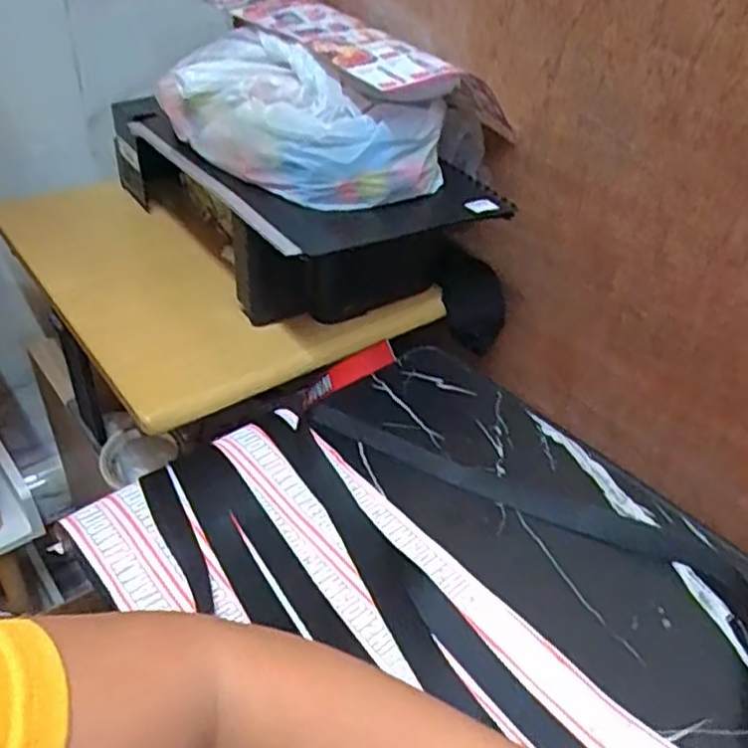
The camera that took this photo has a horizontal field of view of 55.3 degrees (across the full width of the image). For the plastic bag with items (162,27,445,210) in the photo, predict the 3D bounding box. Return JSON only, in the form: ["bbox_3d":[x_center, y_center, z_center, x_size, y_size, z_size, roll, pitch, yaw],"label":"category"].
[{"bbox_3d":[-0.072,-0.260,0.706,0.179,0.096,0.266,-29,49,-33],"label":"plastic bag with items"}]

